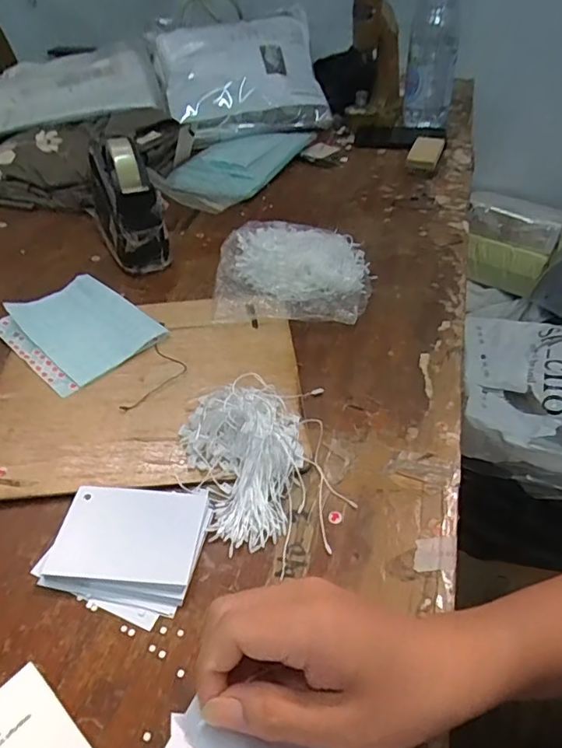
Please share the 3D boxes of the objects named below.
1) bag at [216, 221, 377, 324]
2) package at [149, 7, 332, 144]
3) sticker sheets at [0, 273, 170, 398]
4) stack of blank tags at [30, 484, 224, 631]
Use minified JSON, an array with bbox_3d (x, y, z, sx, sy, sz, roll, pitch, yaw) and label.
[{"bbox_3d":[0.016,-0.119,0.613,0.177,0.034,0.169,0,43,2],"label":"bag"},{"bbox_3d":[-0.072,-0.566,0.993,0.298,0.104,0.252,-16,67,-5],"label":"package"},{"bbox_3d":[-0.214,-0.050,0.559,0.159,0.009,0.124,33,53,31],"label":"sticker sheets"},{"bbox_3d":[-0.108,0.117,0.379,0.105,0.013,0.100,9,44,12],"label":"stack of blank tags"}]

